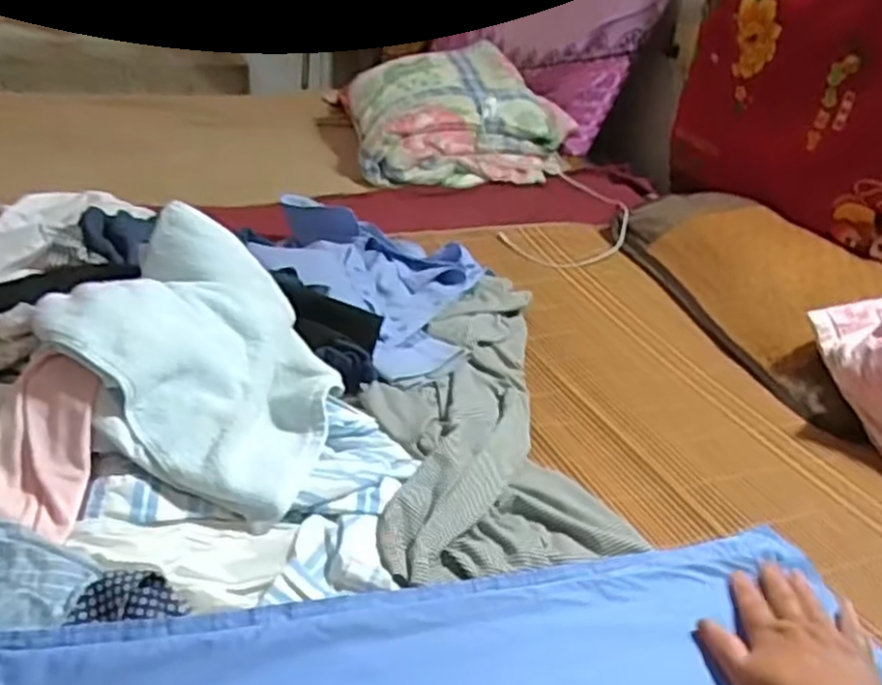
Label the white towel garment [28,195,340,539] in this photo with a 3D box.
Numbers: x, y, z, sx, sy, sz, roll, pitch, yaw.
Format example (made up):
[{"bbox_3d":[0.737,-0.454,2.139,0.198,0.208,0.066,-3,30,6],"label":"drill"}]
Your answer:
[{"bbox_3d":[-0.213,0.007,0.732,0.278,0.049,0.289,27,32,-19],"label":"white towel garment"}]

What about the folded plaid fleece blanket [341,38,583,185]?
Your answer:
[{"bbox_3d":[0.058,-0.471,1.607,0.481,0.230,0.291,1,28,-9],"label":"folded plaid fleece blanket"}]

